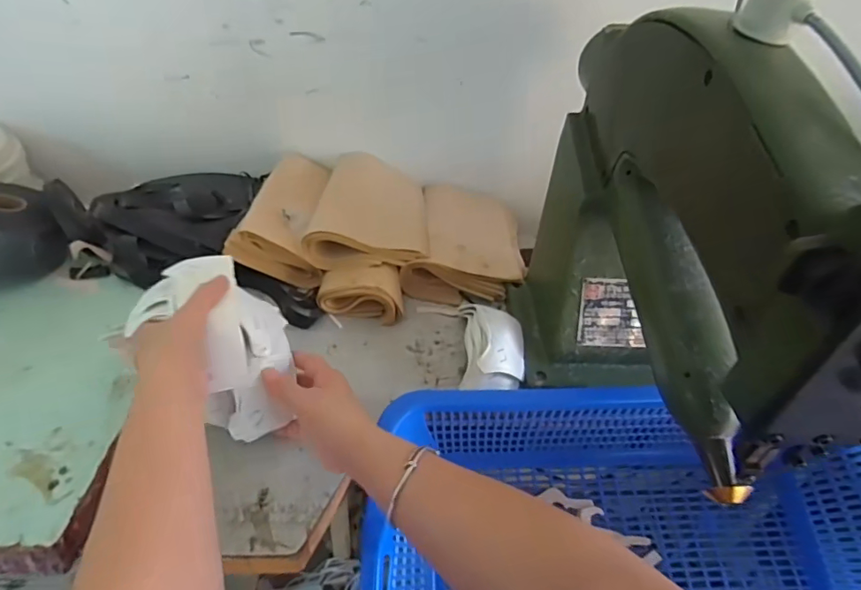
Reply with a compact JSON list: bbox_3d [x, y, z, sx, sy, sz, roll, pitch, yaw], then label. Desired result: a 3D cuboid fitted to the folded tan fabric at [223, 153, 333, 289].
[{"bbox_3d":[-0.196,-0.120,0.713,0.119,0.059,0.223,16,42,-13],"label":"folded tan fabric"}]

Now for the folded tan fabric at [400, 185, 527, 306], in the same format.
[{"bbox_3d":[0.058,-0.082,0.744,0.156,0.056,0.244,8,41,5],"label":"folded tan fabric"}]

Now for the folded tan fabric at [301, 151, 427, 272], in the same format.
[{"bbox_3d":[-0.082,-0.129,0.714,0.153,0.039,0.238,2,41,-2],"label":"folded tan fabric"}]

